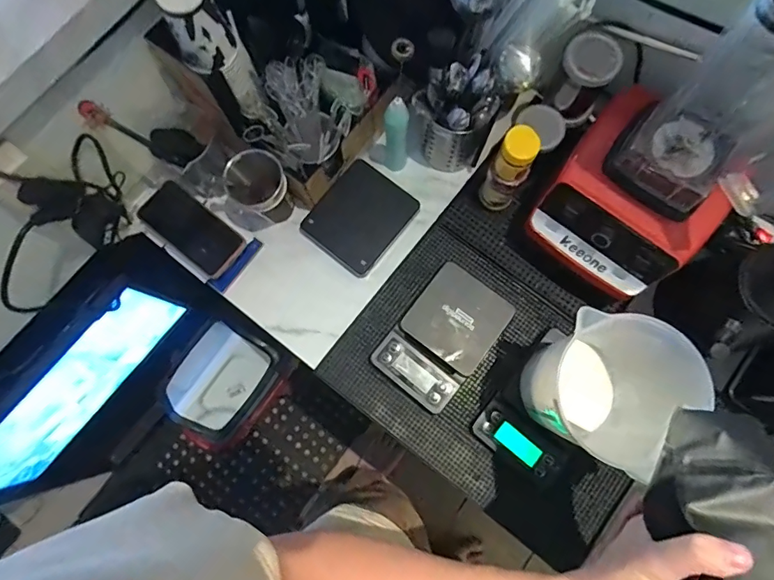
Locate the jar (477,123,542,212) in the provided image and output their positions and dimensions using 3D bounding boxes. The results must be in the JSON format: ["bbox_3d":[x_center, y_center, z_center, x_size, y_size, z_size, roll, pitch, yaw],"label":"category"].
[{"bbox_3d":[0.170,-0.163,0.653,0.049,0.181,0.044,33,80,6],"label":"jar"}]

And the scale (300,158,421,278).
[{"bbox_3d":[-0.041,-0.113,0.721,0.127,0.031,0.147,38,81,7],"label":"scale"}]

